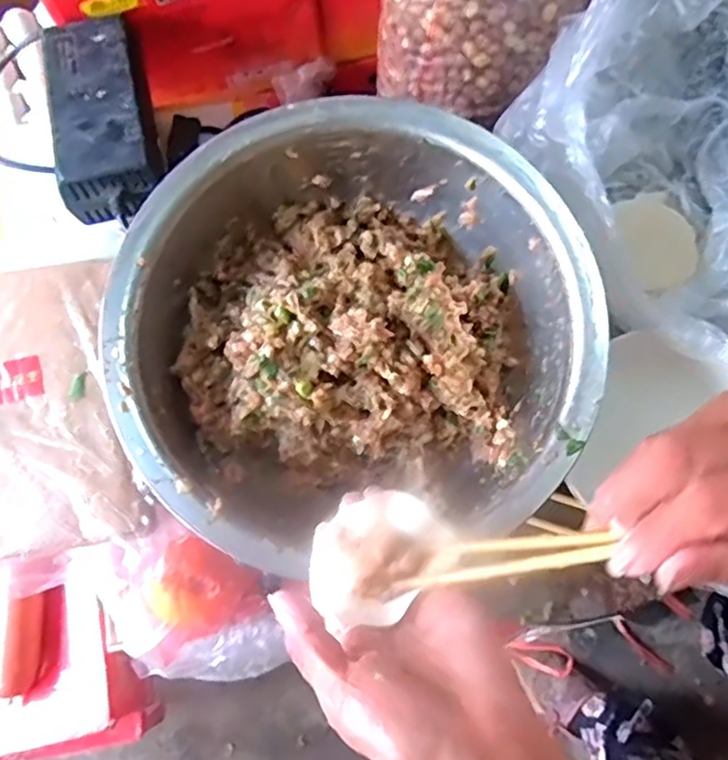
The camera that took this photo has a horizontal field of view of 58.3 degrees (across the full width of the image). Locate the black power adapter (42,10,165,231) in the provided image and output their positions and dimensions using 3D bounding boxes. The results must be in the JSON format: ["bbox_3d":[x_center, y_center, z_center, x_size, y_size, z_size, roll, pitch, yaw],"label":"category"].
[{"bbox_3d":[-0.209,-0.218,0.527,0.081,0.047,0.181,-15,75,-2],"label":"black power adapter"}]

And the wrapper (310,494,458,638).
[{"bbox_3d":[0.004,0.088,0.330,0.072,0.029,0.053,-38,77,-8],"label":"wrapper"}]

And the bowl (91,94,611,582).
[{"bbox_3d":[-0.009,-0.038,0.467,0.312,0.093,0.286,0,75,1],"label":"bowl"}]

